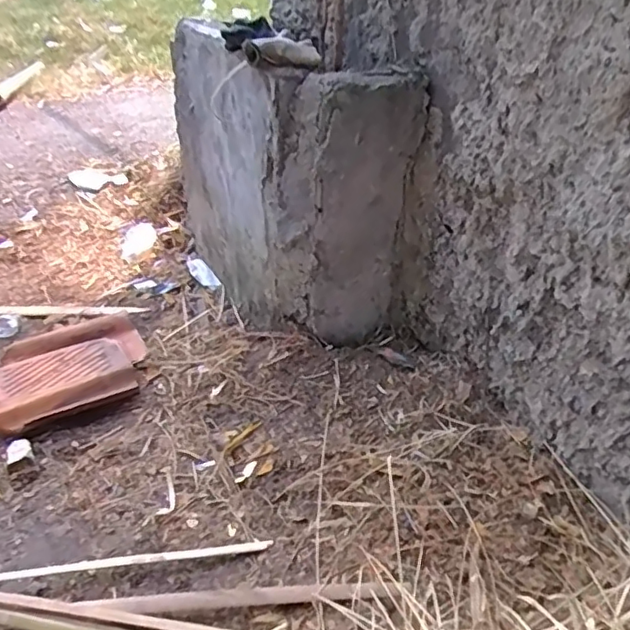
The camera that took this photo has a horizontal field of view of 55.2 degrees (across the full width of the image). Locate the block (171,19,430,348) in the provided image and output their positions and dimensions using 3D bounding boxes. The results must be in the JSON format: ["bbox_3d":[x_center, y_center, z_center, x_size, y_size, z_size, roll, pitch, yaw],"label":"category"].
[{"bbox_3d":[-0.089,-0.343,1.455,0.331,0.555,0.720,-11,35,-20],"label":"block"}]

